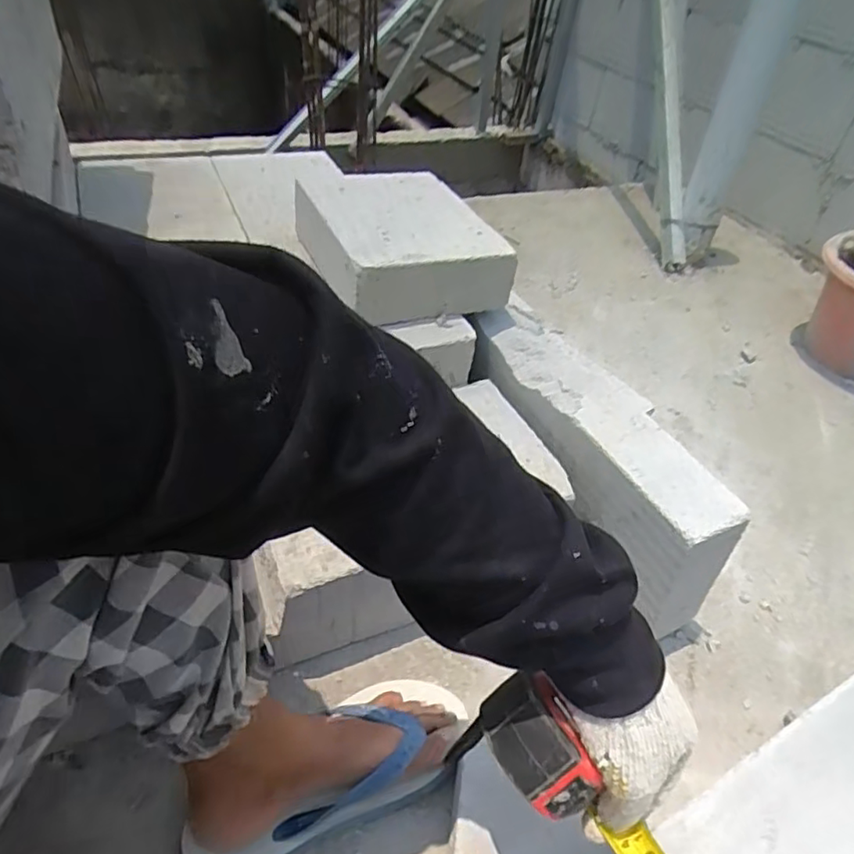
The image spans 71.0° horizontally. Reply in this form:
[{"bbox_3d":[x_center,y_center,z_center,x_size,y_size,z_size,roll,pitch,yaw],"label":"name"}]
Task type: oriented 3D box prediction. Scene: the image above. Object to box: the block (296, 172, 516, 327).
[{"bbox_3d":[-0.043,-0.238,0.745,0.193,0.076,0.264,-15,47,-22],"label":"block"}]

